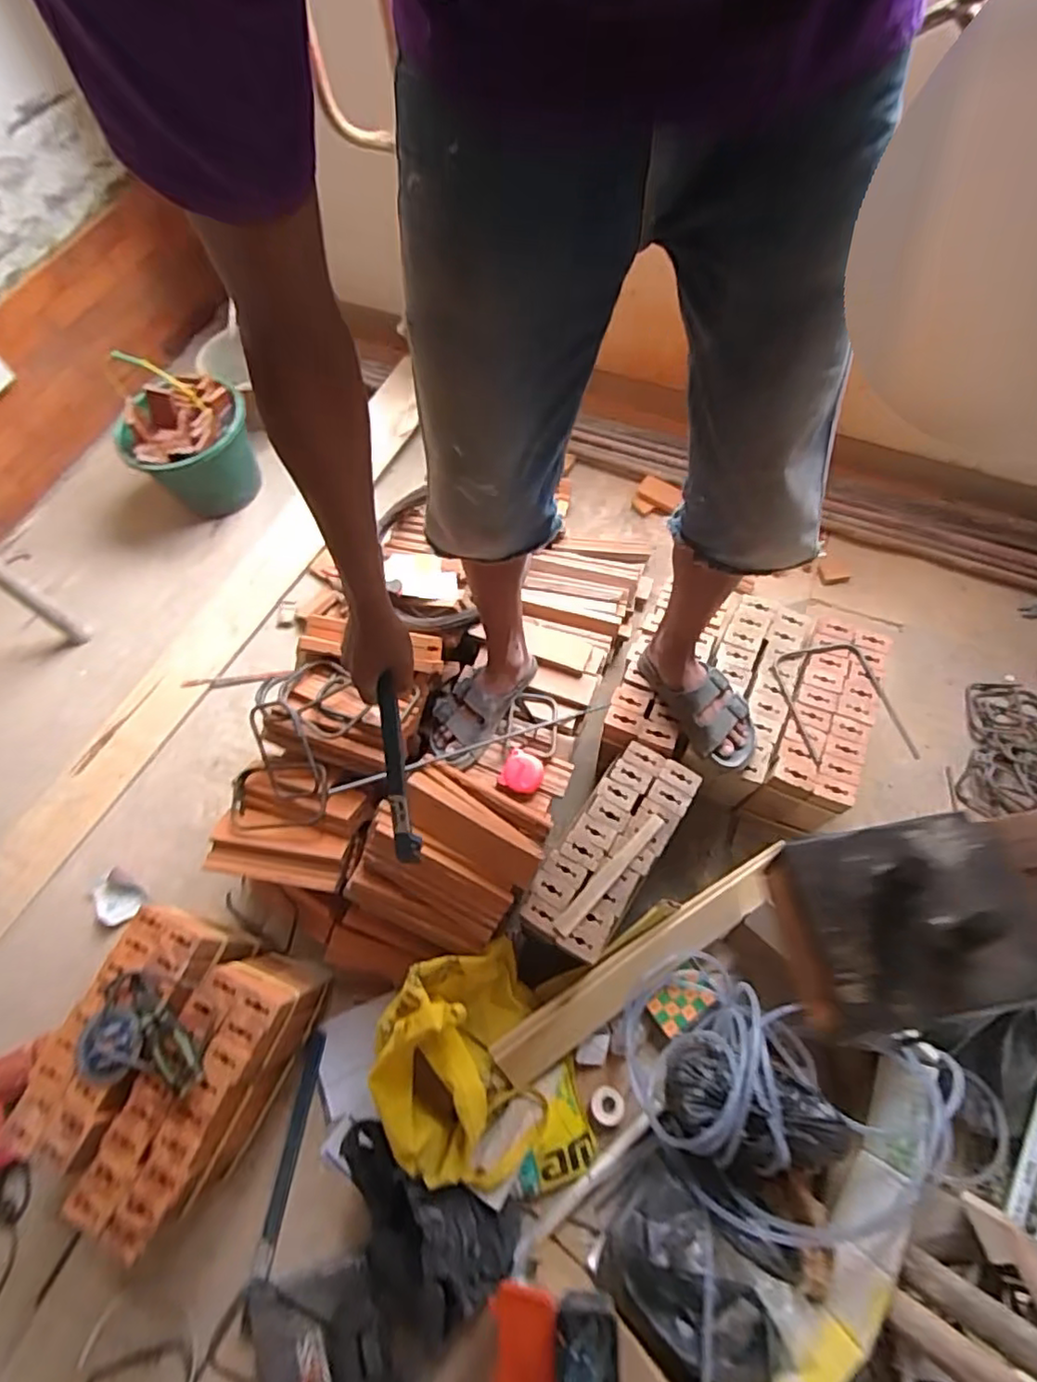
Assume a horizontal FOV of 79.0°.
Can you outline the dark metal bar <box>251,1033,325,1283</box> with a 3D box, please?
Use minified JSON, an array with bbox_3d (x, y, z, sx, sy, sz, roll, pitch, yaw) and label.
[{"bbox_3d":[-0.378,0.761,1.048,0.027,0.019,0.332,5,65,6],"label":"dark metal bar"}]

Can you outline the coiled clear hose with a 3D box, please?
[{"bbox_3d":[0.351,0.591,0.923,0.398,0.235,0.304,25,68,15],"label":"coiled clear hose"}]

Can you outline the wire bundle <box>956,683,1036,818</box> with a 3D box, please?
[{"bbox_3d":[1.001,0.113,1.259,0.178,0.043,0.291,17,66,11],"label":"wire bundle"}]

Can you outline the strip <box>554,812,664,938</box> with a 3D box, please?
[{"bbox_3d":[0.143,0.285,0.992,0.031,0.008,0.240,40,72,20],"label":"strip"}]

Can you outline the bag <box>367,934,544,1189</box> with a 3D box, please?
[{"bbox_3d":[-0.099,0.570,0.953,0.241,0.191,0.325,-7,64,0],"label":"bag"}]

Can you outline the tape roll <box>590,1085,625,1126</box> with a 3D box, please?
[{"bbox_3d":[0.148,0.688,1.043,0.054,0.011,0.053,-1,64,3],"label":"tape roll"}]

